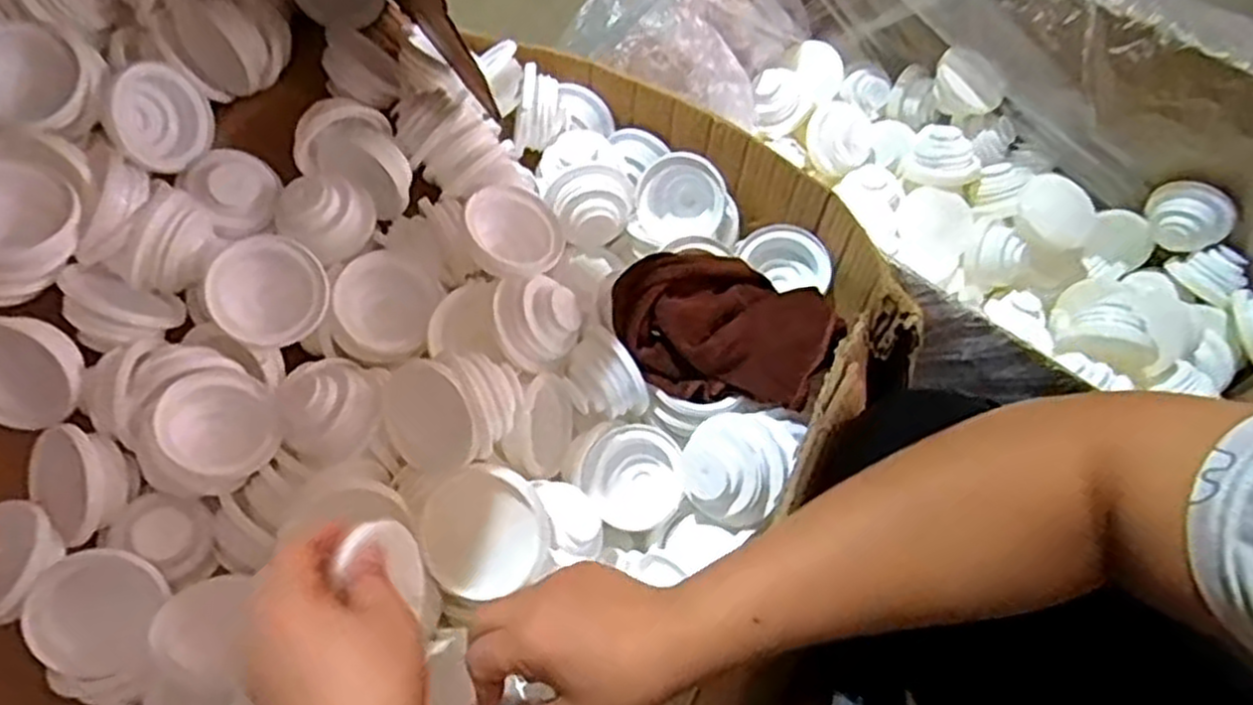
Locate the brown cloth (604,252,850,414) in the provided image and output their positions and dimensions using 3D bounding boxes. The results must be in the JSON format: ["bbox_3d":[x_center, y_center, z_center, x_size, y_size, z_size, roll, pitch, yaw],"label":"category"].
[{"bbox_3d":[0.071,-0.020,0.568,0.159,0.052,0.098,9,60,5],"label":"brown cloth"}]

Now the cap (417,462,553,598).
[{"bbox_3d":[-0.091,0.110,0.499,0.084,0.023,0.080,-4,79,19],"label":"cap"}]

